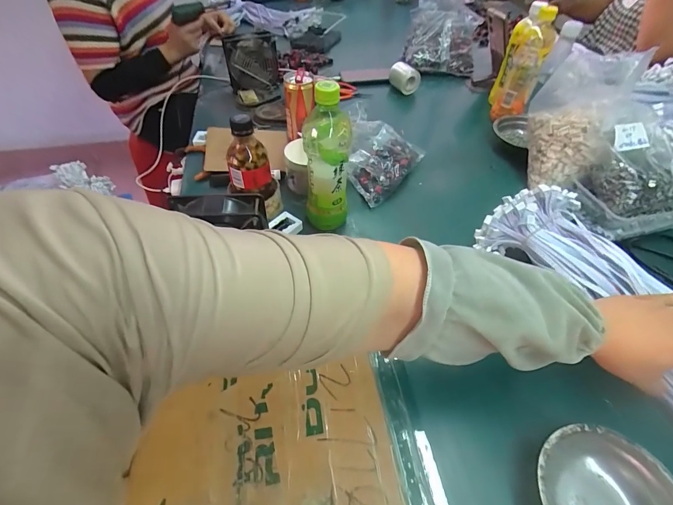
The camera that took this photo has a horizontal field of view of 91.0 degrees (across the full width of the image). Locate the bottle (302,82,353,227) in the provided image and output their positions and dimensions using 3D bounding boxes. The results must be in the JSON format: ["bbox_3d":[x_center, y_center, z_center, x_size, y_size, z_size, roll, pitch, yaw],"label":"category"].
[{"bbox_3d":[-0.013,-0.131,0.478,0.066,0.211,0.067,-1,50,-1],"label":"bottle"}]

